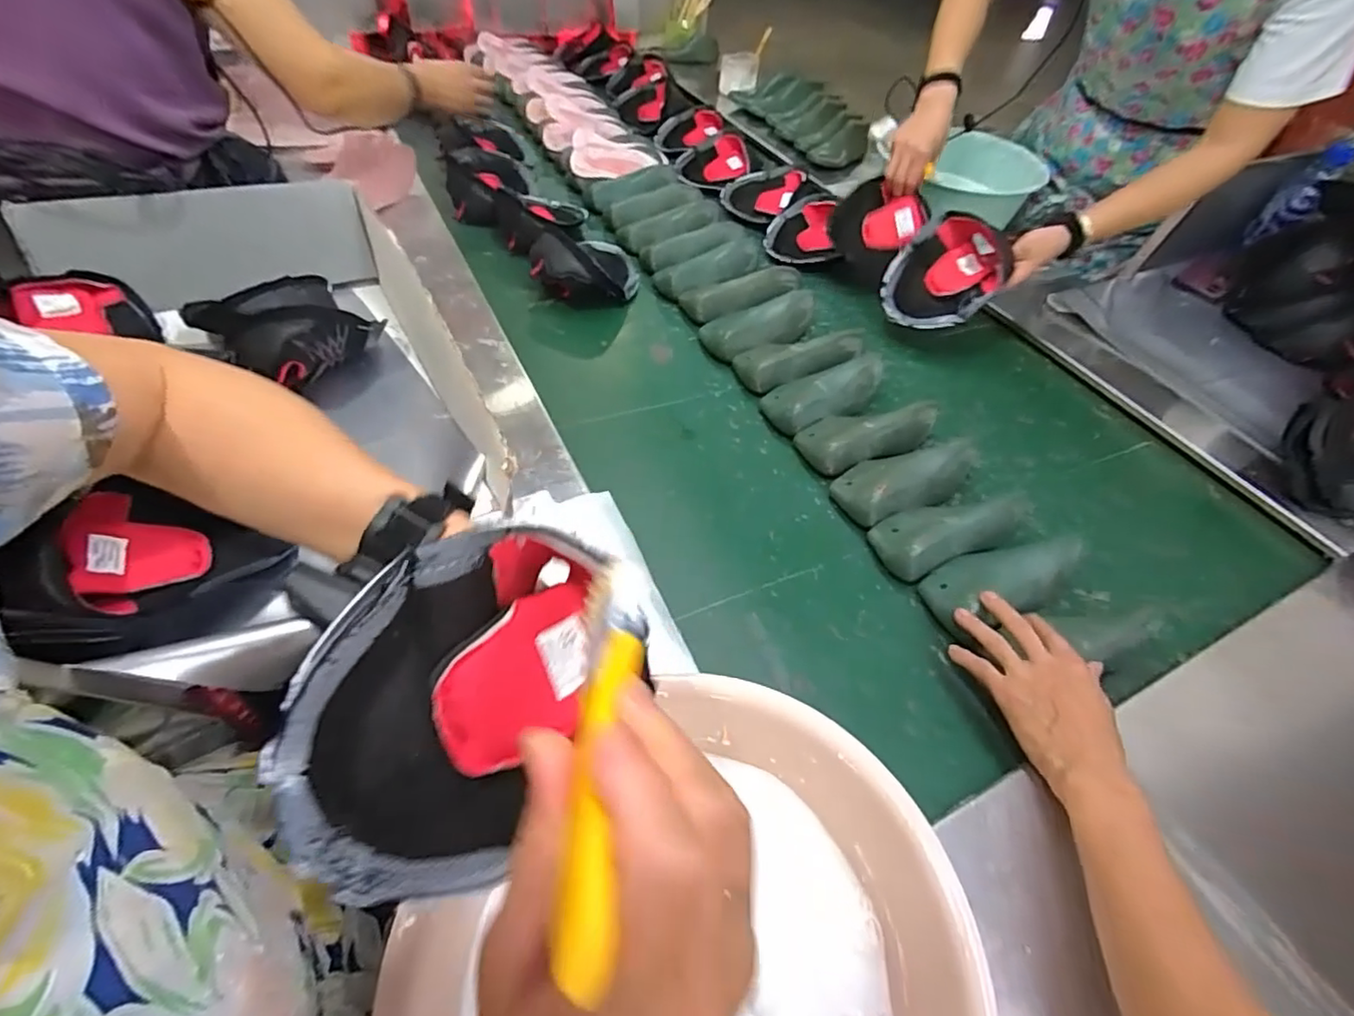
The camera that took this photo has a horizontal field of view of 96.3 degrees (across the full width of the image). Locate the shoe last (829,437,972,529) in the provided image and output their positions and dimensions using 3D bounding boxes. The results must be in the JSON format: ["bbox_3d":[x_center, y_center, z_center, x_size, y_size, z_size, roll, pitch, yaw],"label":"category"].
[{"bbox_3d":[0.283,-0.043,0.746,0.182,0.061,0.086,-17,55,-19],"label":"shoe last"}]

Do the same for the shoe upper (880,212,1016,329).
[{"bbox_3d":[0.412,-0.353,0.942,0.154,0.080,0.181,28,92,21],"label":"shoe upper"}]

